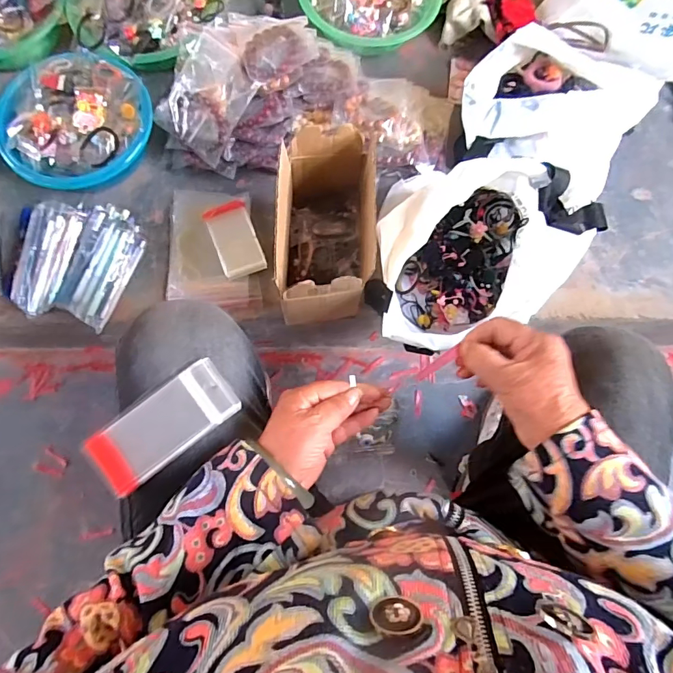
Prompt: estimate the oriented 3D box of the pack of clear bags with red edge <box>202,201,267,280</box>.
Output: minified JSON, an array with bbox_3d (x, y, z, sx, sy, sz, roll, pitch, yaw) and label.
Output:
[{"bbox_3d":[-0.156,-0.149,0.702,0.065,0.015,0.115,-19,76,-6],"label":"pack of clear bags with red edge"}]

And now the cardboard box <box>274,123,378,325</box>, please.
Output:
[{"bbox_3d":[-0.017,-0.141,0.613,0.118,0.150,0.211,-4,75,-2],"label":"cardboard box"}]

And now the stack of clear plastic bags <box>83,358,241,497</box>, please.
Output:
[{"bbox_3d":[-0.143,0.073,0.377,0.120,0.015,0.053,-36,79,-9],"label":"stack of clear plastic bags"}]

